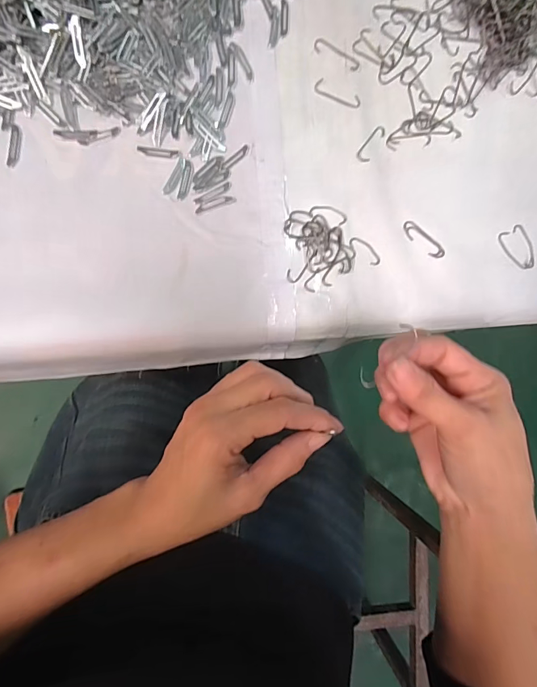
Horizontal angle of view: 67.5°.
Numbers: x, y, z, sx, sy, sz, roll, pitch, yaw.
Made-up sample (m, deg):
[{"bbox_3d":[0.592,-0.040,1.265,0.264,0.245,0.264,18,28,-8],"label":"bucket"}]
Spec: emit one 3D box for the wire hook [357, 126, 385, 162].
[{"bbox_3d":[0.092,-0.178,0.357,0.013,0.004,0.038,32,86,-9],"label":"wire hook"}]

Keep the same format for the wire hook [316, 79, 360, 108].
[{"bbox_3d":[0.061,-0.217,0.349,0.042,0.004,0.013,22,88,-9],"label":"wire hook"}]

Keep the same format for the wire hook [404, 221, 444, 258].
[{"bbox_3d":[0.142,-0.095,0.369,0.046,0.004,0.014,38,85,-9],"label":"wire hook"}]

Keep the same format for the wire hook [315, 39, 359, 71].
[{"bbox_3d":[0.060,-0.252,0.349,0.043,0.004,0.013,24,88,-9],"label":"wire hook"}]

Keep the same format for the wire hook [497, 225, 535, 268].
[{"bbox_3d":[0.241,-0.092,0.386,0.026,0.004,0.043,-33,93,1],"label":"wire hook"}]

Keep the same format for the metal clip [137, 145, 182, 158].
[{"bbox_3d":[-0.088,-0.156,0.326,0.035,0.004,0.007,3,90,-9],"label":"metal clip"}]

